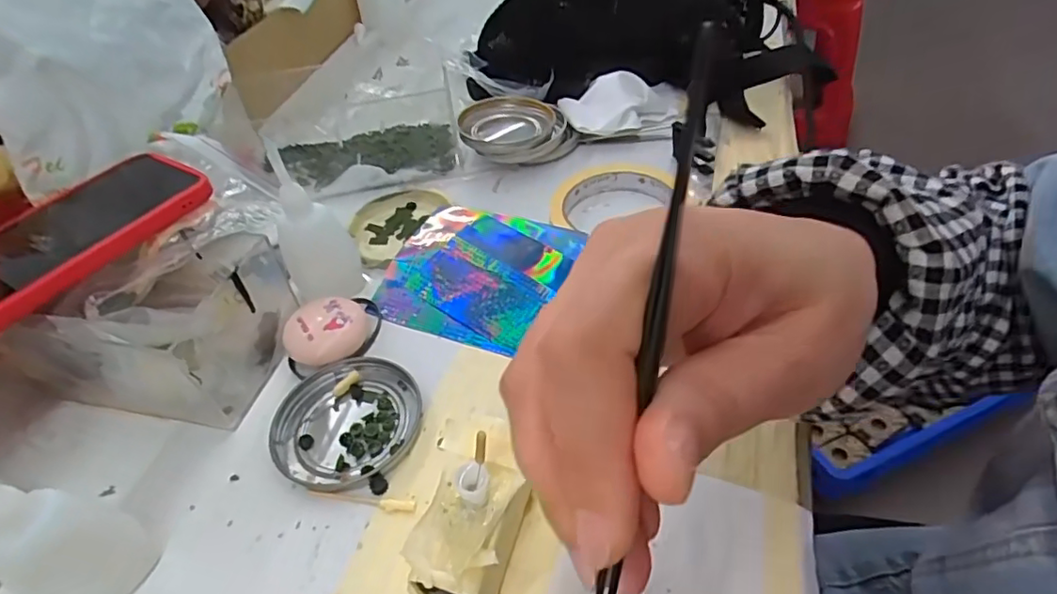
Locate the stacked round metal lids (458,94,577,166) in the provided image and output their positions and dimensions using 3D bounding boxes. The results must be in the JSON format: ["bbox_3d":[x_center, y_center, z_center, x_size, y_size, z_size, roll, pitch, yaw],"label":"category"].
[{"bbox_3d":[-0.010,-0.136,0.495,0.093,0.029,0.084,-5,46,1],"label":"stacked round metal lids"}]

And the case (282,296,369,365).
[{"bbox_3d":[-0.121,0.021,0.359,0.046,0.023,0.040,-11,46,-4],"label":"case"}]

